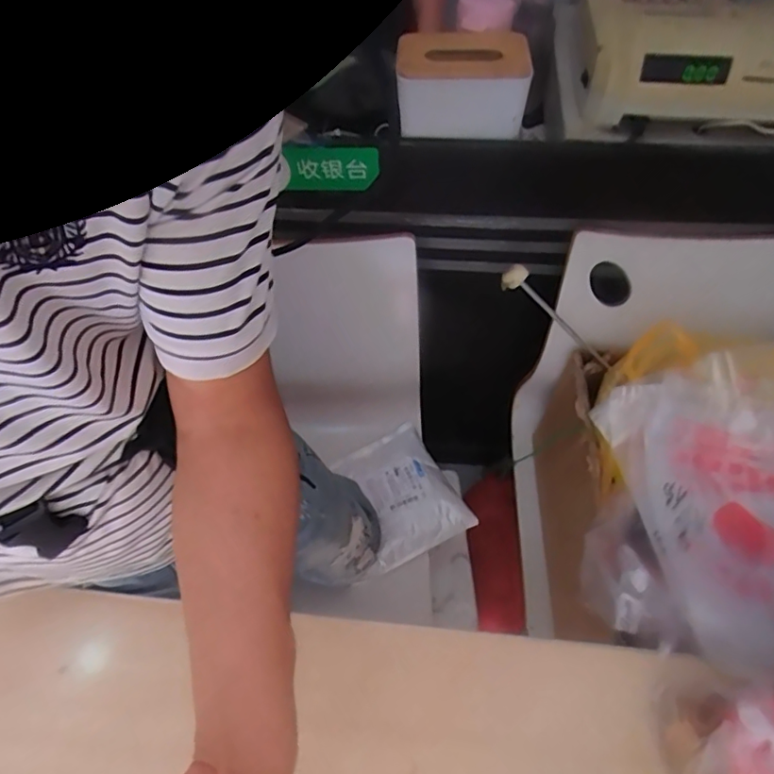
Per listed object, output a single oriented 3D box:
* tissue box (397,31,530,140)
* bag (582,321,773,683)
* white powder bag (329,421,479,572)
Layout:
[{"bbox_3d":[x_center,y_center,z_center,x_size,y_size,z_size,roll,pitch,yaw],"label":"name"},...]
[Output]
[{"bbox_3d":[0.092,-0.373,0.679,0.153,0.094,0.079,5,58,4],"label":"tissue box"},{"bbox_3d":[0.405,0.106,0.621,0.334,0.154,0.407,11,58,8],"label":"bag"},{"bbox_3d":[0.023,0.176,0.935,0.166,0.027,0.217,-24,60,-14],"label":"white powder bag"}]

